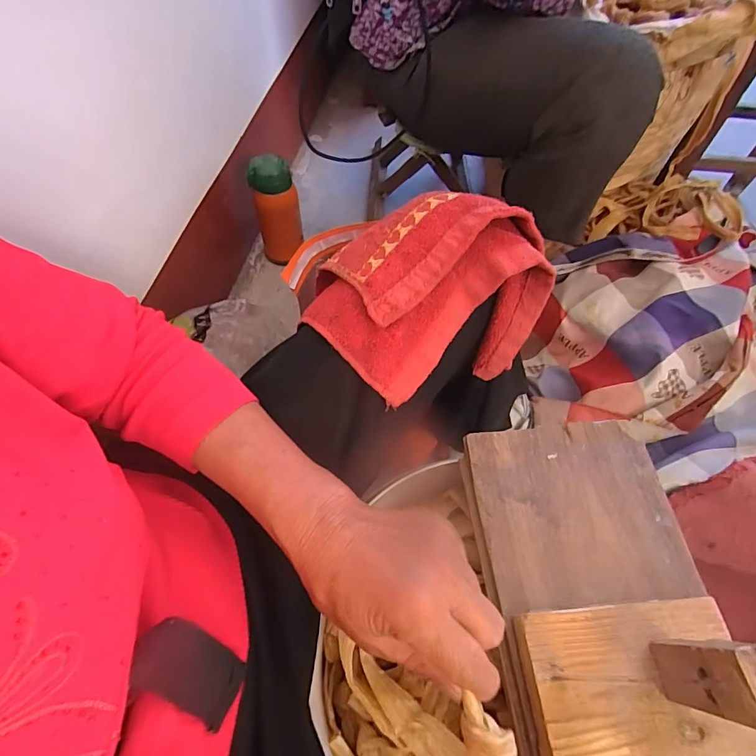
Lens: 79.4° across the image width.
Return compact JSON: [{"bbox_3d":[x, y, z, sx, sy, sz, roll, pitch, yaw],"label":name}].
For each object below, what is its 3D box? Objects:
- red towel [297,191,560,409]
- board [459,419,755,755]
[{"bbox_3d":[0.035,-0.070,0.371,0.166,0.118,0.132,-25,64,-16],"label":"red towel"},{"bbox_3d":[0.176,0.182,0.262,0.155,0.126,0.380,-5,60,-5],"label":"board"}]

